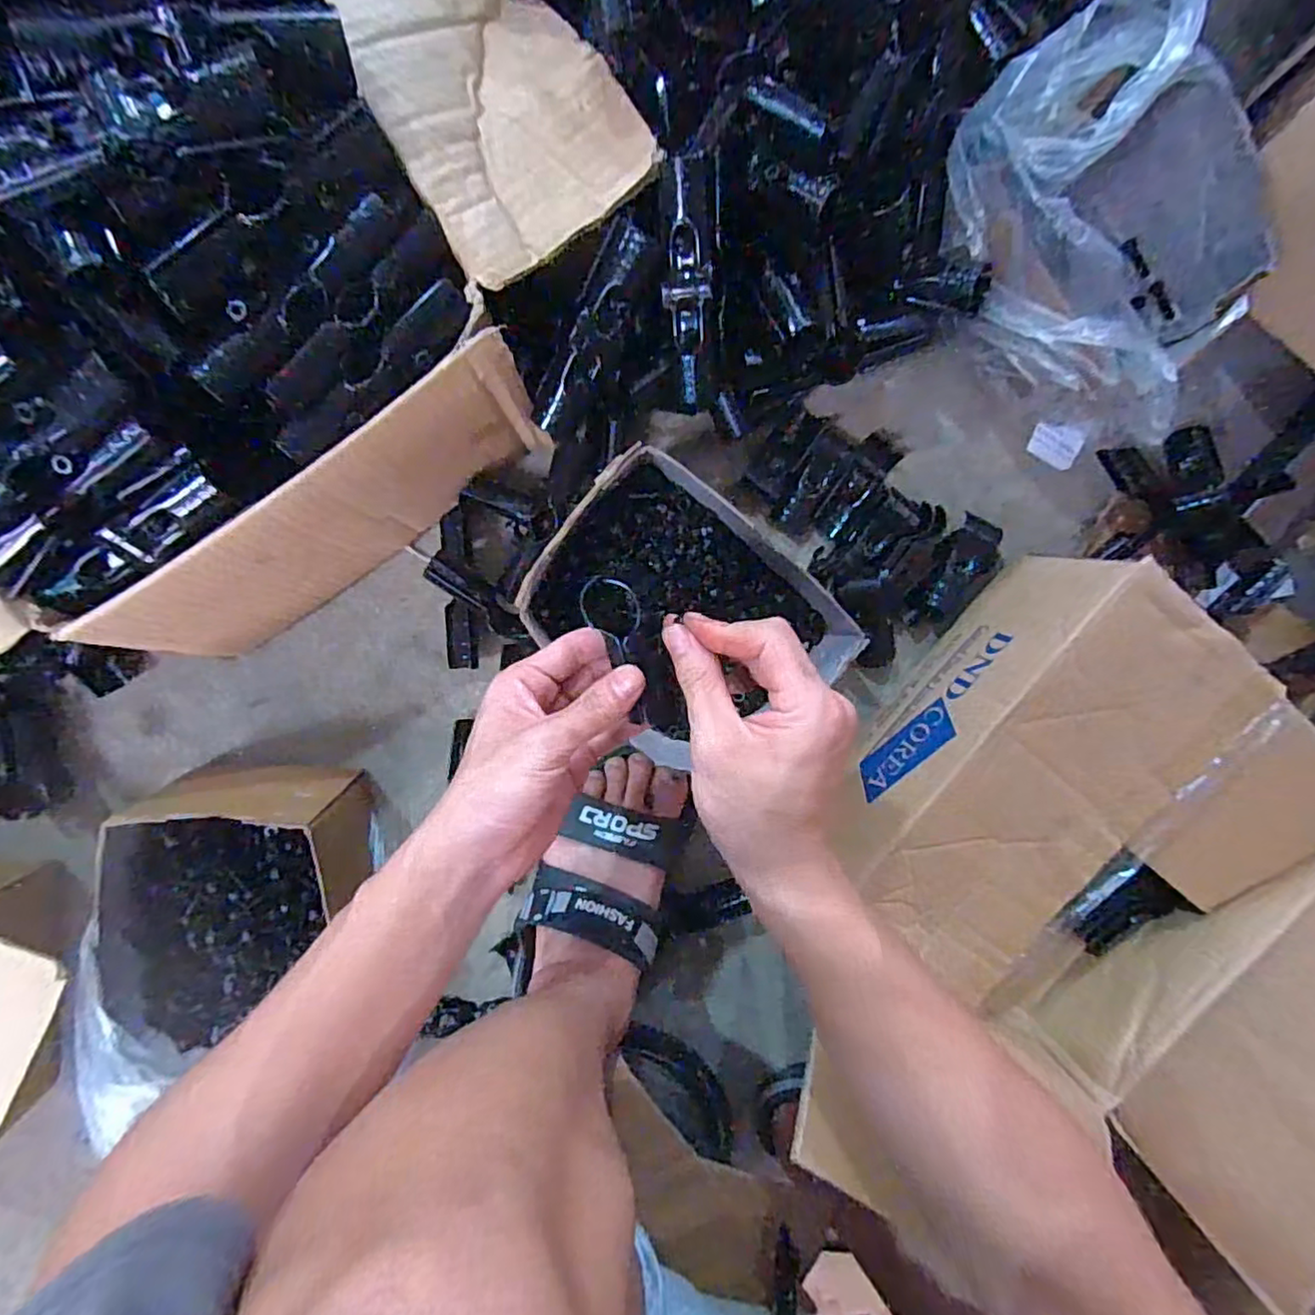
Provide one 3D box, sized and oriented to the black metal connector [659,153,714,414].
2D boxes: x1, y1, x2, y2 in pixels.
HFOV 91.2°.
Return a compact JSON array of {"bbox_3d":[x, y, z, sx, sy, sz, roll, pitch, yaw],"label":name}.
[{"bbox_3d":[0.019,-0.229,0.405,0.029,0.027,0.136,-9,125,-4],"label":"black metal connector"}]

